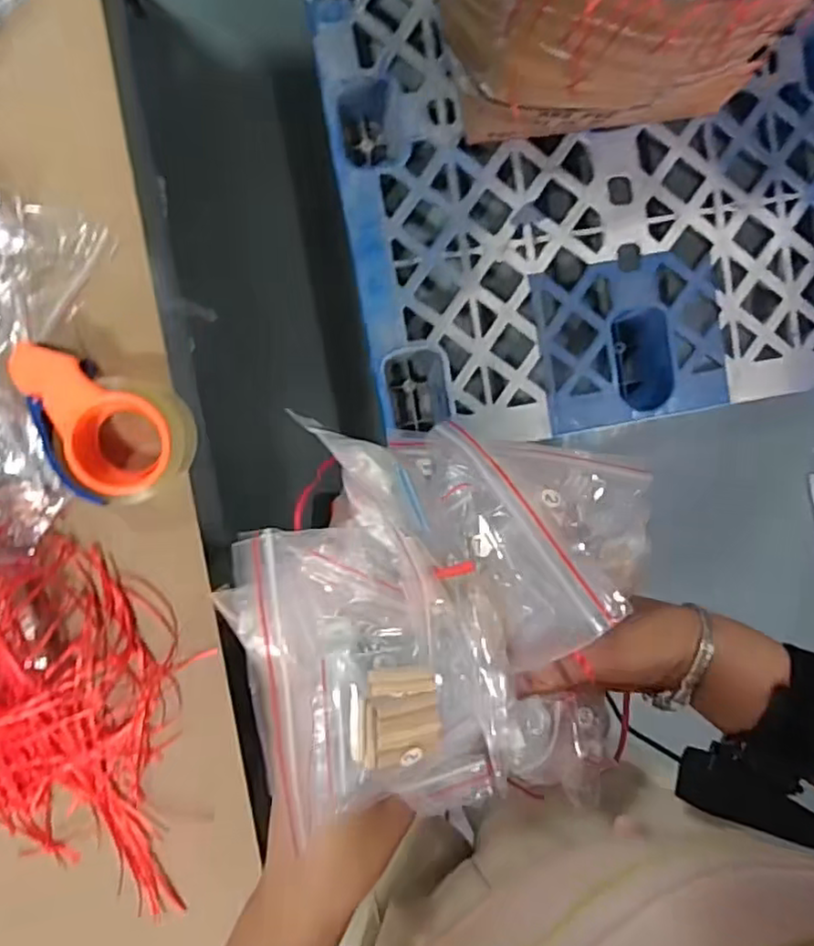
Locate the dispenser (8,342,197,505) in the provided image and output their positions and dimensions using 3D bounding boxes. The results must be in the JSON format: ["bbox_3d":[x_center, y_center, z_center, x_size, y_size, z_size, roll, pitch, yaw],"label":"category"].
[{"bbox_3d":[-0.256,-0.048,0.553,0.101,0.080,0.147,-36,98,0],"label":"dispenser"}]

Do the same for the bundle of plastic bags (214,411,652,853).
[{"bbox_3d":[0.027,0.061,0.293,0.165,0.077,0.152,-9,97,-4],"label":"bundle of plastic bags"}]

